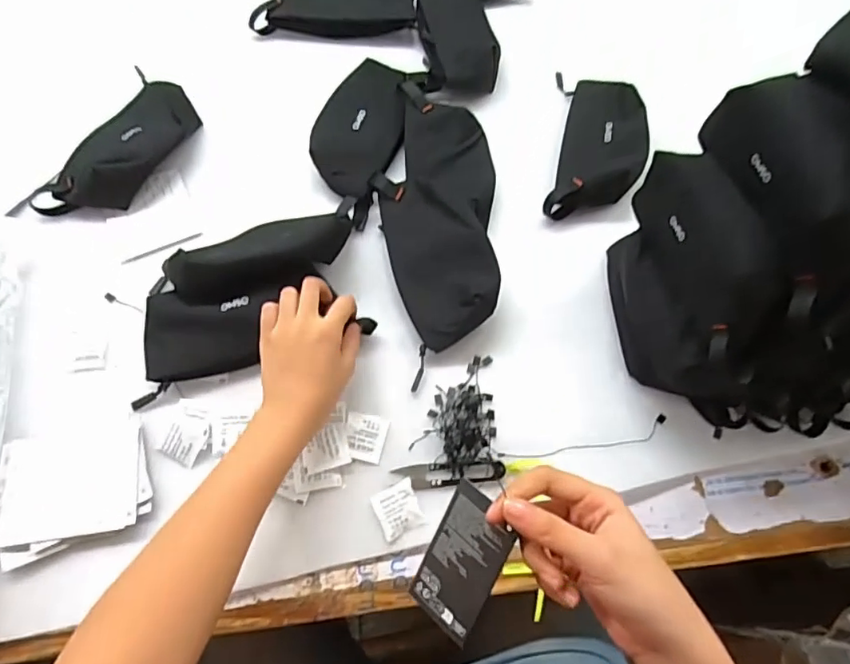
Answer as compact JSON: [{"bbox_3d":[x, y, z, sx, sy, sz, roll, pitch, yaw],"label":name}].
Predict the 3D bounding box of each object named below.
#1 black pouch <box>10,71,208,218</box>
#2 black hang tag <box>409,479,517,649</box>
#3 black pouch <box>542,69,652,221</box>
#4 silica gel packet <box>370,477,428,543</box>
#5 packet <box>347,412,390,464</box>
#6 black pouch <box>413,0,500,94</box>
[{"bbox_3d":[-0.350,-0.204,0.613,0.102,0.039,0.214,36,70,12],"label":"black pouch"},{"bbox_3d":[0.023,0.144,0.335,0.050,0.004,0.087,30,102,37],"label":"black hang tag"},{"bbox_3d":[0.203,-0.226,0.635,0.112,0.043,0.223,14,67,4],"label":"black pouch"},{"bbox_3d":[-0.023,0.156,0.472,0.037,0.011,0.042,-20,69,-11],"label":"silica gel packet"},{"bbox_3d":[-0.056,0.098,0.502,0.039,0.005,0.043,13,67,3],"label":"packet"},{"bbox_3d":[0.045,-0.387,0.697,0.100,0.049,0.201,-5,67,-4],"label":"black pouch"}]

